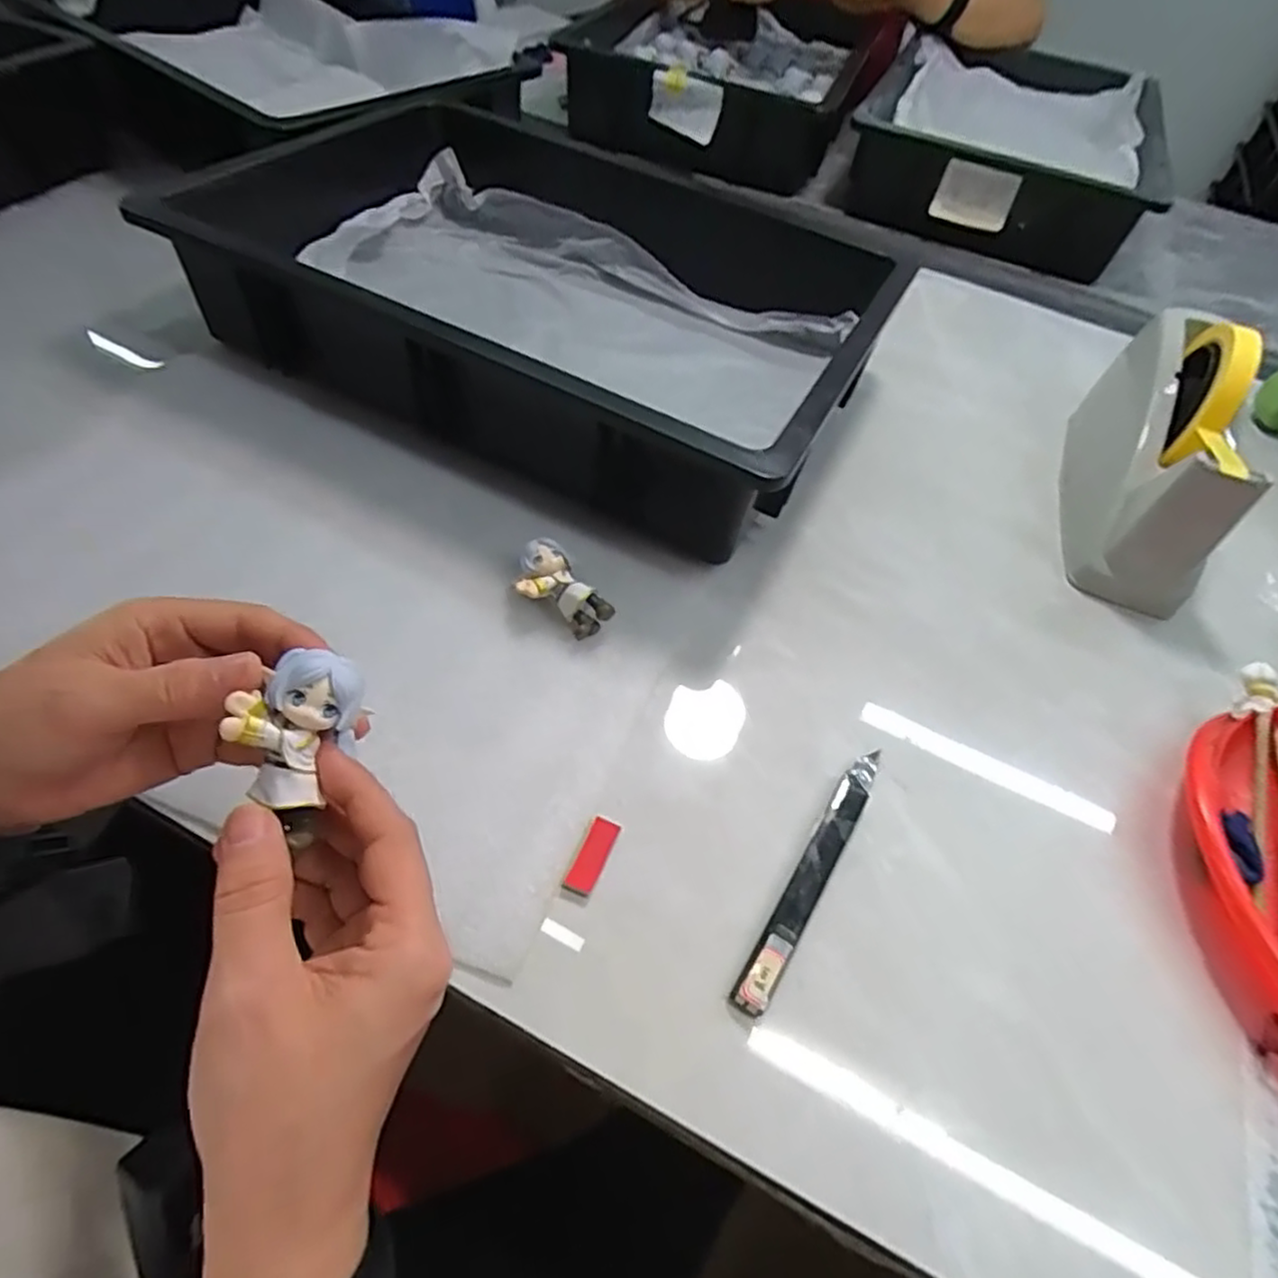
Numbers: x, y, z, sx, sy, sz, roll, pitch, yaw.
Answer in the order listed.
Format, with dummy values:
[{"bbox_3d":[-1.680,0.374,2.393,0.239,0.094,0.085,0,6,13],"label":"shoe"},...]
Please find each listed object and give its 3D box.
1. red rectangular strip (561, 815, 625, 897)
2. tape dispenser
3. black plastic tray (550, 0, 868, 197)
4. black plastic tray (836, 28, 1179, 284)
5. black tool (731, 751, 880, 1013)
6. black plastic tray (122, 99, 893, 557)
[{"bbox_3d":[-0.021,0.098,0.320,0.013,0.005,0.035,23,54,9],"label":"red rectangular strip"},{"bbox_3d":[0.349,-0.133,0.478,0.071,0.116,0.208,18,53,6],"label":"tape dispenser"},{"bbox_3d":[0.104,-0.700,0.887,0.312,0.096,0.368,18,53,6],"label":"black plastic tray"},{"bbox_3d":[0.444,-0.598,0.859,0.312,0.125,0.453,22,54,8],"label":"black plastic tray"},{"bbox_3d":[0.082,0.105,0.327,0.015,0.008,0.140,30,55,14],"label":"black tool"},{"bbox_3d":[-0.061,-0.257,0.524,0.454,0.100,0.322,26,54,11],"label":"black plastic tray"}]

